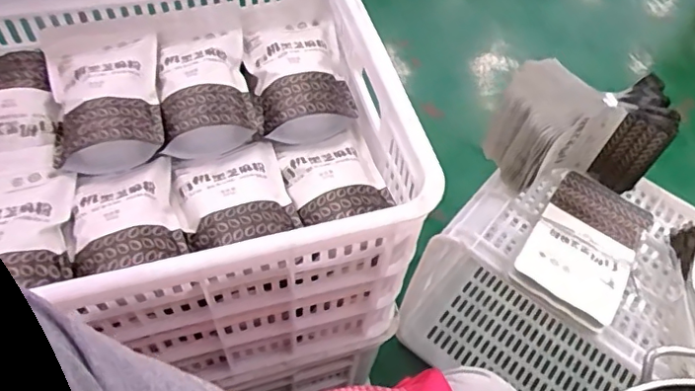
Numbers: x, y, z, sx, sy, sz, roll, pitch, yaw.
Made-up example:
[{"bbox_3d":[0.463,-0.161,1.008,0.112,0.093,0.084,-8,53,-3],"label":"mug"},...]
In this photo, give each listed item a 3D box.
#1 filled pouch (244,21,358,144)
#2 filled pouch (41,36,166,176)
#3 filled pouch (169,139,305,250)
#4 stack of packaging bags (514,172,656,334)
[{"bbox_3d":[-0.062,-0.154,0.687,0.118,0.049,0.187,-9,56,-12],"label":"filled pouch"},{"bbox_3d":[-0.287,-0.122,0.645,0.128,0.048,0.202,-10,56,-13],"label":"filled pouch"},{"bbox_3d":[-0.123,-0.002,0.586,0.121,0.046,0.150,-16,58,-16],"label":"filled pouch"},{"bbox_3d":[0.333,0.064,0.766,0.134,0.027,0.227,32,58,16],"label":"stack of packaging bags"}]

